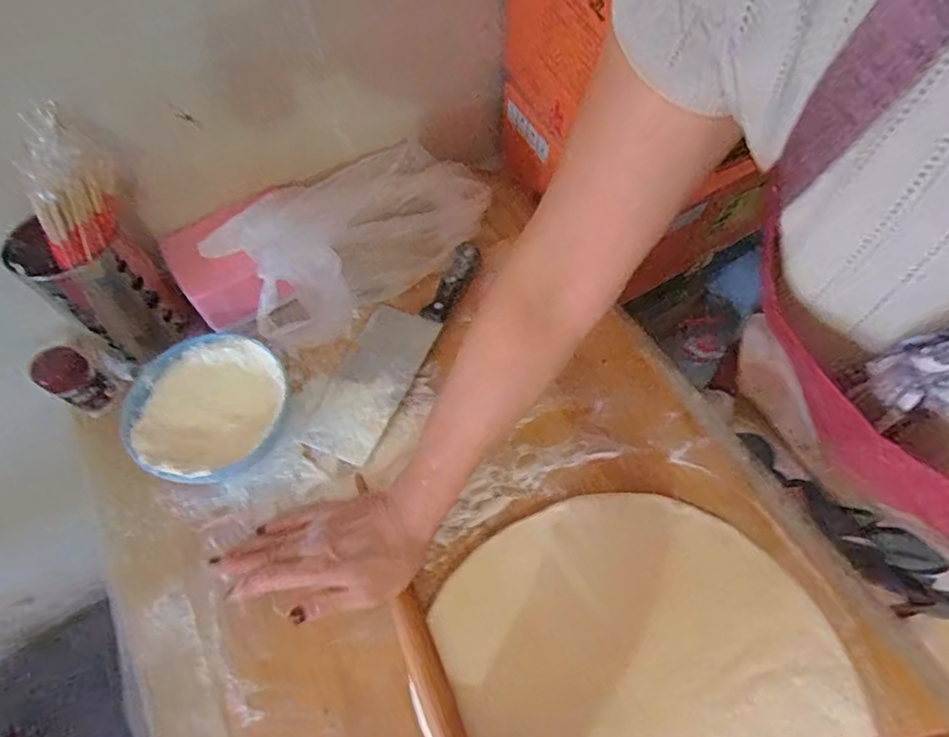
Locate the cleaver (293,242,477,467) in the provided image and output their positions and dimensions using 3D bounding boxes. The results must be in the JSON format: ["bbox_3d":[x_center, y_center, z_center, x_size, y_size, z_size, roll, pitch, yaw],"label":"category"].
[{"bbox_3d":[-0.088,-0.032,0.588,0.082,0.019,0.279,23,64,13],"label":"cleaver"}]

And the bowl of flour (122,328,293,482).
[{"bbox_3d":[-0.247,0.045,0.520,0.140,0.071,0.145,-1,61,1],"label":"bowl of flour"}]

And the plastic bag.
[{"bbox_3d":[-0.122,-0.168,0.614,0.327,0.109,0.151,-36,66,-16],"label":"plastic bag"}]

